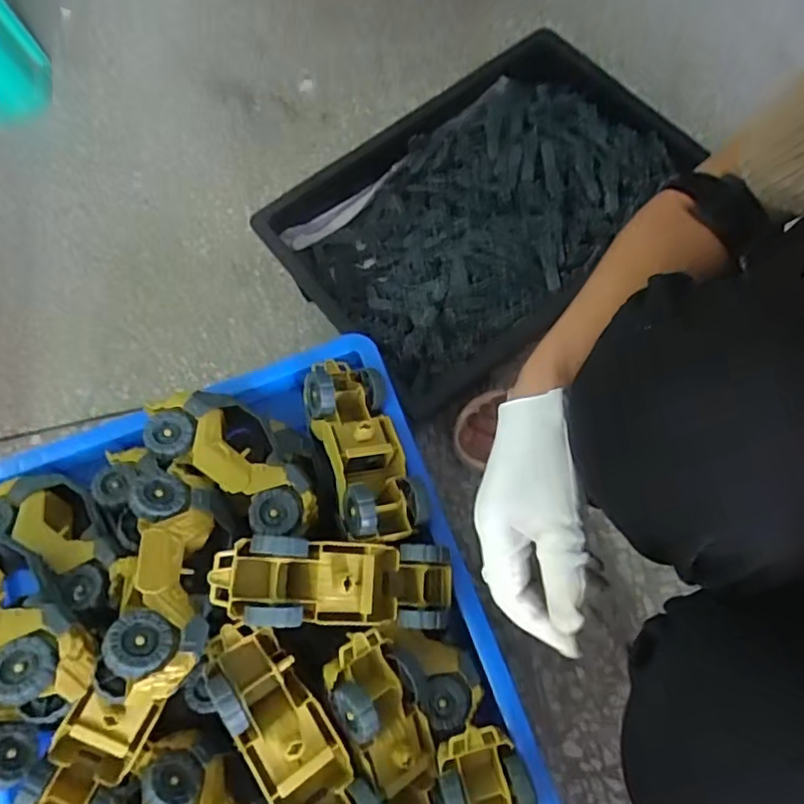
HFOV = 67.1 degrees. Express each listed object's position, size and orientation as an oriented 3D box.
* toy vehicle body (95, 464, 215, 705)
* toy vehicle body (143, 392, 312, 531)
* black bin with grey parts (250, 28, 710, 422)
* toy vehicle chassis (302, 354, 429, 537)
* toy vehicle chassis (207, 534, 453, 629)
[{"bbox_3d":[-0.167,0.120,0.429,0.071,0.065,0.170,-7,49,-1],"label":"toy vehicle body"},{"bbox_3d":[-0.130,0.045,0.507,0.158,0.066,0.085,32,75,14],"label":"toy vehicle body"},{"bbox_3d":[0.098,-0.201,0.659,0.416,0.098,0.267,-35,71,-9],"label":"black bin with grey parts"},{"bbox_3d":[-0.034,0.031,0.500,0.067,0.063,0.173,-20,69,-4],"label":"toy vehicle chassis"},{"bbox_3d":[-0.046,0.131,0.441,0.175,0.062,0.062,8,68,-17],"label":"toy vehicle chassis"}]

